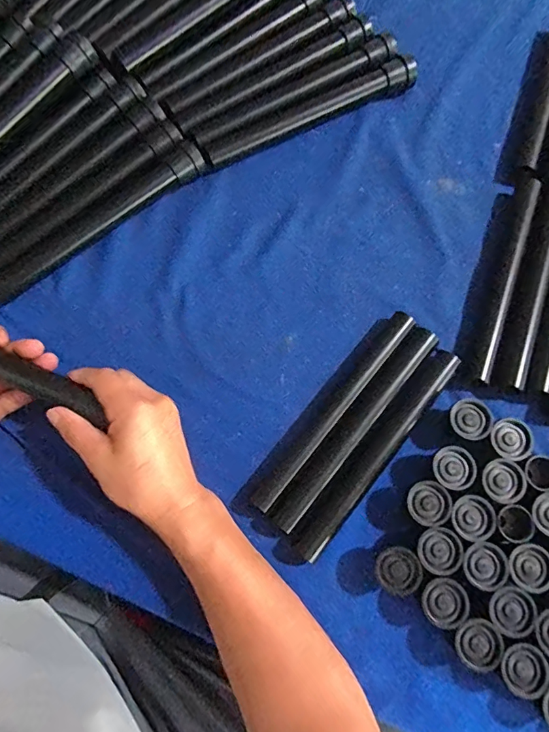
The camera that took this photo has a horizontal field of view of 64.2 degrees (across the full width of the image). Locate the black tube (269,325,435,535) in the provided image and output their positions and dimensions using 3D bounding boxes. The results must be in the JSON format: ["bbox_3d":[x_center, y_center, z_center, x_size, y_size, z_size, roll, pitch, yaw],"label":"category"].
[{"bbox_3d":[0.073,0.053,0.392,0.025,0.019,0.218,39,79,10],"label":"black tube"}]

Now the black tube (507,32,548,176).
[{"bbox_3d":[0.295,-0.300,0.479,0.027,0.028,0.207,21,76,6],"label":"black tube"}]

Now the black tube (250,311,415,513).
[{"bbox_3d":[0.056,0.038,0.403,0.022,0.025,0.221,39,79,9],"label":"black tube"}]

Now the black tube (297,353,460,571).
[{"bbox_3d":[0.093,0.074,0.389,0.023,0.021,0.218,38,79,9],"label":"black tube"}]

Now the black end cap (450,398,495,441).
[{"bbox_3d":[0.171,0.048,0.385,0.034,0.020,0.034,0,75,0],"label":"black end cap"}]

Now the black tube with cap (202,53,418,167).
[{"bbox_3d":[0.039,-0.279,0.474,0.248,0.025,0.025,-24,77,-6],"label":"black tube with cap"}]

